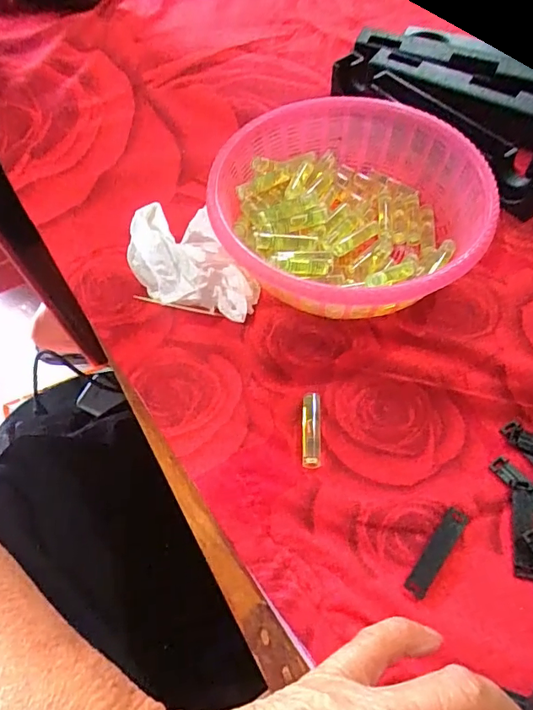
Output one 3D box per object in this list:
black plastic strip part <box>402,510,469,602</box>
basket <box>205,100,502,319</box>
[{"bbox_3d":[0.083,0.095,0.243,0.010,0.004,0.047,34,67,20],"label":"black plastic strip part"},{"bbox_3d":[0.051,-0.094,0.323,0.163,0.050,0.167,-1,60,2],"label":"basket"}]

